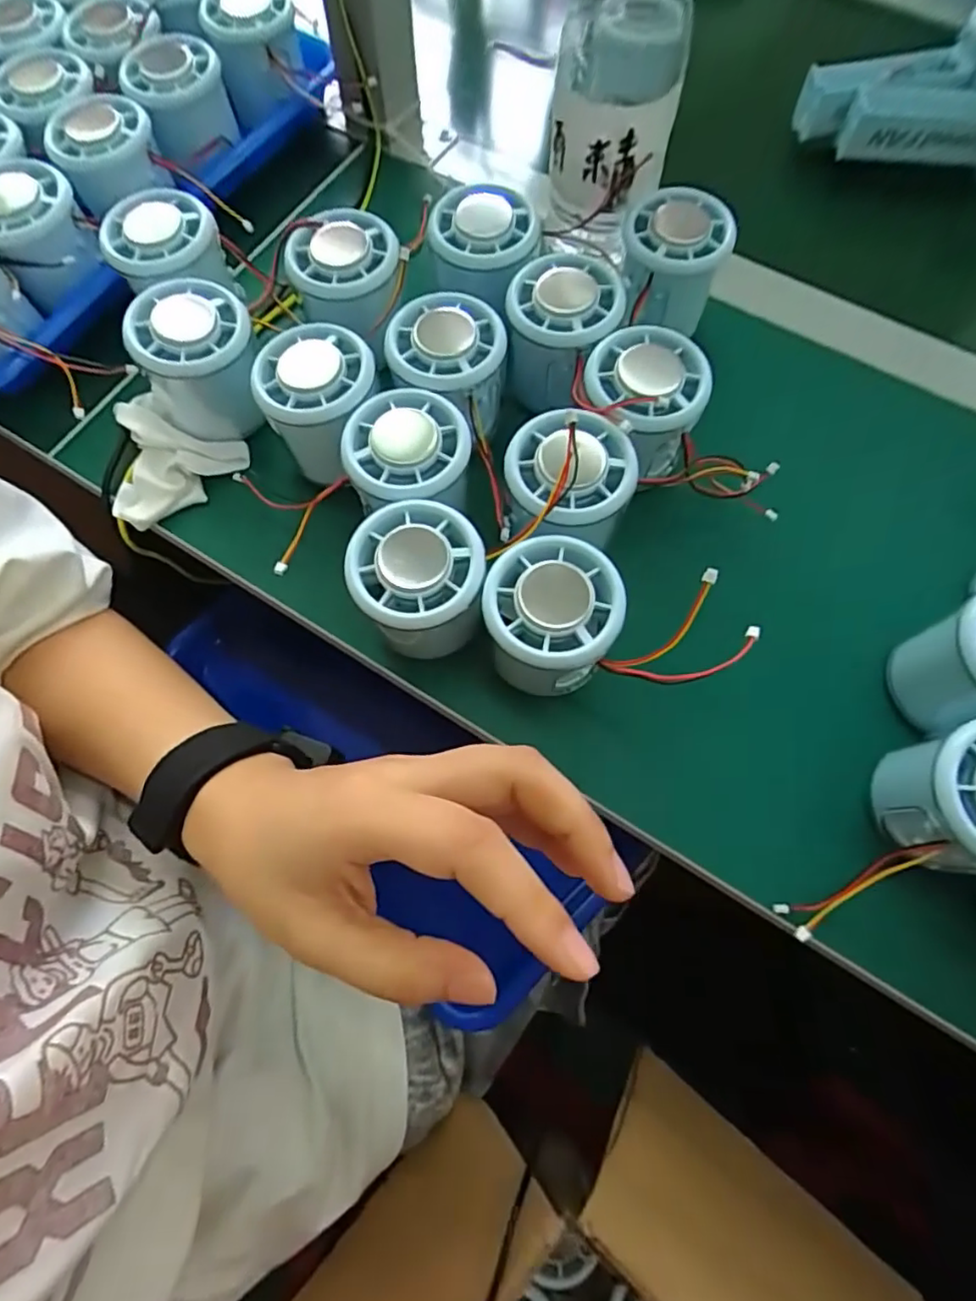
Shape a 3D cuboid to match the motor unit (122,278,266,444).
[{"bbox_3d":[-0.145,-0.148,0.315,0.054,0.054,0.054,-1,70,0],"label":"motor unit"}]

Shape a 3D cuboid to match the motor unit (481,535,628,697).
[{"bbox_3d":[0.028,-0.013,0.269,0.056,0.048,0.055,0,70,0],"label":"motor unit"}]

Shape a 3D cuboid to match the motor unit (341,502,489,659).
[{"bbox_3d":[-0.031,-0.026,0.279,0.057,0.059,0.061,10,70,4],"label":"motor unit"}]

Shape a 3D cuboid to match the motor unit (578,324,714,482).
[{"bbox_3d":[0.071,-0.115,0.295,0.055,0.046,0.054,0,70,0],"label":"motor unit"}]

